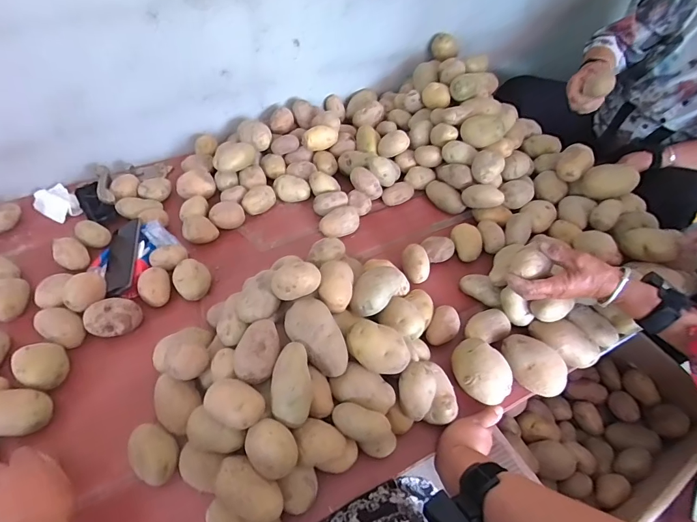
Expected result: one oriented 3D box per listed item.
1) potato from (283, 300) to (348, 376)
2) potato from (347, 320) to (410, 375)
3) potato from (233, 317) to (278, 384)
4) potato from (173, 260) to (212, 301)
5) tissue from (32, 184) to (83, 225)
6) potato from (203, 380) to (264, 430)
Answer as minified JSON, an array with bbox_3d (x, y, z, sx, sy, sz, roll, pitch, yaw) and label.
[{"bbox_3d":[-0.041,0.102,0.505,0.057,0.053,0.099,-23,57,-19],"label":"potato"},{"bbox_3d":[0.038,0.113,0.506,0.081,0.043,0.053,36,59,22],"label":"potato"},{"bbox_3d":[-0.115,0.115,0.495,0.050,0.039,0.080,0,53,-3],"label":"potato"},{"bbox_3d":[-0.258,0.029,0.645,0.056,0.039,0.059,1,53,-2],"label":"potato"},{"bbox_3d":[-0.567,-0.111,0.762,0.101,0.020,0.063,33,58,21],"label":"tissue"},{"bbox_3d":[-0.133,0.169,0.459,0.071,0.045,0.045,22,55,14],"label":"potato"}]

